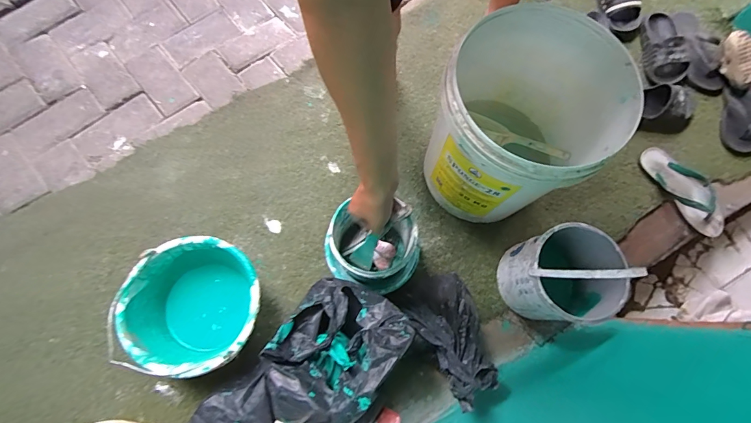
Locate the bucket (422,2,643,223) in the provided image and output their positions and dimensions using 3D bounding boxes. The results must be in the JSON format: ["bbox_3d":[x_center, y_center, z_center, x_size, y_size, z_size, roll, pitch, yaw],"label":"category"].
[{"bbox_3d":[0.272,-0.161,0.775,0.300,0.358,0.322,0,74,0],"label":"bucket"}]

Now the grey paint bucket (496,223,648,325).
[{"bbox_3d":[0.370,0.123,0.737,0.175,0.290,0.175,1,75,-2],"label":"grey paint bucket"}]

